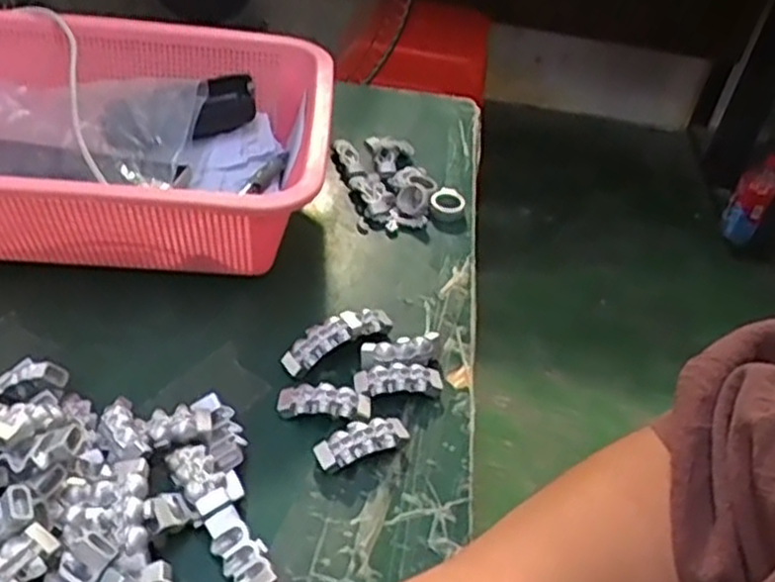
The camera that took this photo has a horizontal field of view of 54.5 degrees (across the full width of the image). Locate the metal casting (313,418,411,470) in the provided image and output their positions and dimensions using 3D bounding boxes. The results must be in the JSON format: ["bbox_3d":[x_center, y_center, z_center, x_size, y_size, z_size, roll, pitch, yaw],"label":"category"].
[{"bbox_3d":[-0.013,0.078,0.385,0.048,0.016,0.018,-11,44,-22],"label":"metal casting"}]

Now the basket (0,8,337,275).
[{"bbox_3d":[-0.192,-0.093,0.504,0.302,0.095,0.210,4,40,-6],"label":"basket"}]

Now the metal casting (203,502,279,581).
[{"bbox_3d":[-0.063,0.118,0.332,0.018,0.015,0.047,-21,48,-30],"label":"metal casting"}]

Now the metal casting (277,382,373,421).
[{"bbox_3d":[-0.033,0.059,0.400,0.049,0.014,0.016,6,40,-3],"label":"metal casting"}]

